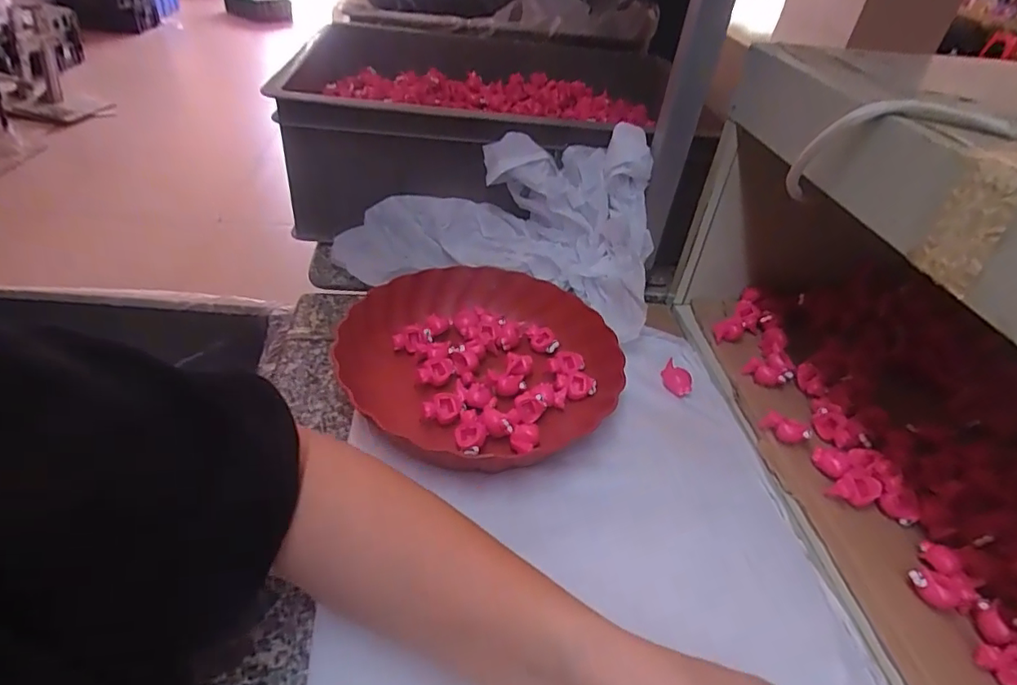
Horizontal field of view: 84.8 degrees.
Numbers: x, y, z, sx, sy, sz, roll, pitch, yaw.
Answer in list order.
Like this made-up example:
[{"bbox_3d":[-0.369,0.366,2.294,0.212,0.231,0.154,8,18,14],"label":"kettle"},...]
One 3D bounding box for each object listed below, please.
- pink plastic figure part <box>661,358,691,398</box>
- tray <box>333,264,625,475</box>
[{"bbox_3d":[0.160,0.034,0.539,0.020,0.017,0.039,-13,44,-24],"label":"pink plastic figure part"},{"bbox_3d":[-0.027,0.018,0.518,0.235,0.057,0.227,-14,44,-24],"label":"tray"}]

